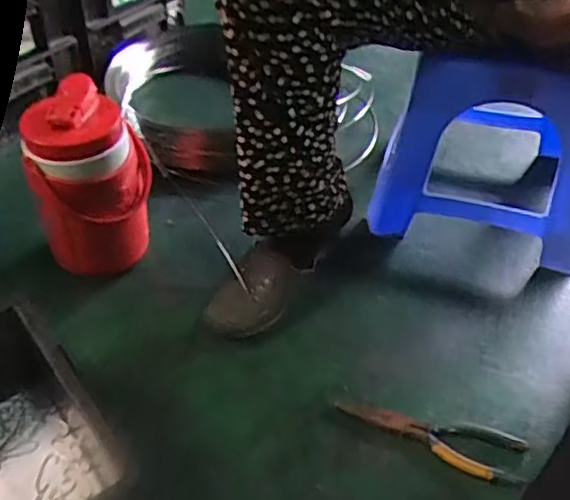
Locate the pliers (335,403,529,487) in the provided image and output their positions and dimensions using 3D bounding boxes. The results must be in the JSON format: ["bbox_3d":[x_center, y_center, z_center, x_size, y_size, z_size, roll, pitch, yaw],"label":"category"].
[{"bbox_3d":[0.149,0.182,0.659,0.183,0.018,0.063,19,47,18],"label":"pliers"}]

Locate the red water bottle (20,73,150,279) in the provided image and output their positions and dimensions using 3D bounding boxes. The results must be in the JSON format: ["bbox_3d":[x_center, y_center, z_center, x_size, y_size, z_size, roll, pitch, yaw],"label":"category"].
[{"bbox_3d":[-0.228,-0.074,0.775,0.105,0.224,0.124,17,46,16],"label":"red water bottle"}]

